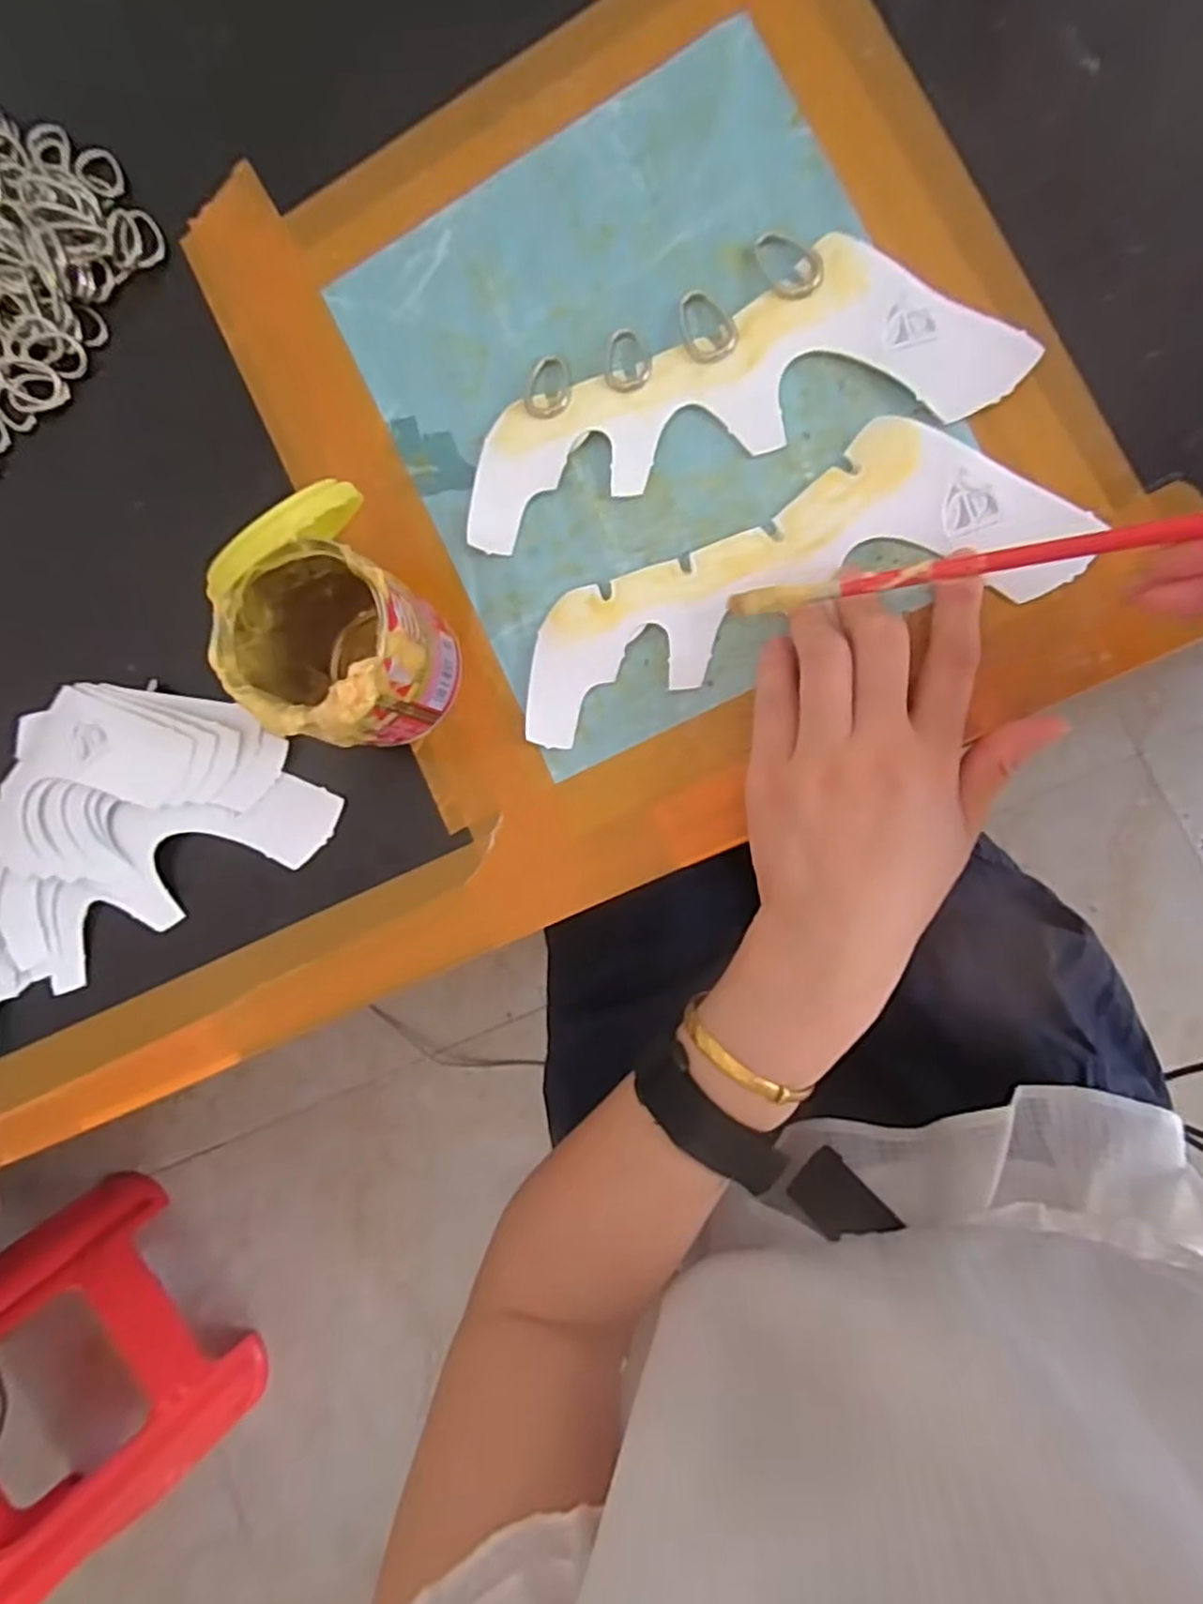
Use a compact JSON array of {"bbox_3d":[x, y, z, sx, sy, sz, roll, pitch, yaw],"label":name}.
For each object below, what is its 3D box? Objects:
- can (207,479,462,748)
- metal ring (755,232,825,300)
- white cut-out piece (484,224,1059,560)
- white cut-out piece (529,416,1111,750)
[{"bbox_3d":[-0.100,-0.061,0.285,0.069,0.075,0.083,-22,85,8],"label":"can"},{"bbox_3d":[0.074,-0.214,0.293,0.019,0.004,0.033,-31,83,7],"label":"metal ring"},{"bbox_3d":[0.046,-0.166,0.297,0.215,0.005,0.075,-13,87,10],"label":"white cut-out piece"},{"bbox_3d":[0.066,-0.089,0.291,0.212,0.006,0.075,-17,86,10],"label":"white cut-out piece"}]

